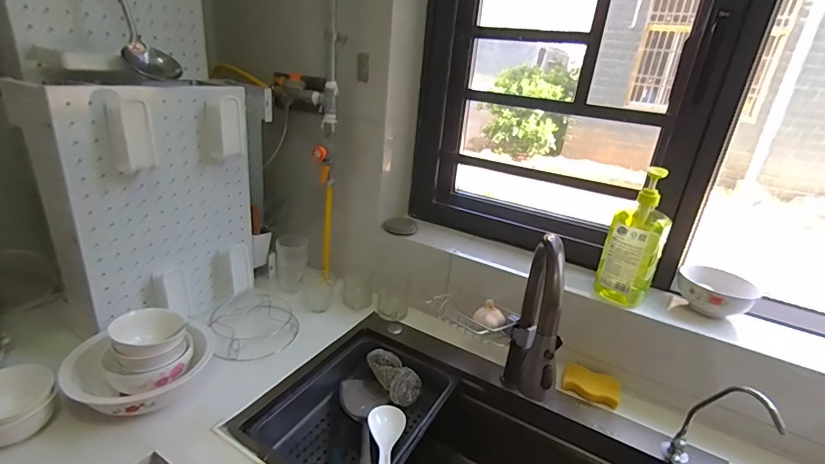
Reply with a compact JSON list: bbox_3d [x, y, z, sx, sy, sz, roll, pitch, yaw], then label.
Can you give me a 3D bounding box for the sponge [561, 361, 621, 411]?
[{"bbox_3d":[0.366,0.312,0.856,0.108,0.017,0.082,16,25,24],"label":"sponge"}]

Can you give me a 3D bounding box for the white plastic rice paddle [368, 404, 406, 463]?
[{"bbox_3d":[-0.049,0.375,0.736,0.068,0.027,0.237,5,3,-1],"label":"white plastic rice paddle"}]

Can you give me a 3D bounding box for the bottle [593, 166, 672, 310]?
[{"bbox_3d":[0.438,0.015,0.817,0.058,0.266,0.094,-17,31,-42],"label":"bottle"}]

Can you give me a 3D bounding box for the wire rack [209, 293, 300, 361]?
[{"bbox_3d":[-0.351,0.206,0.934,0.173,0.043,0.198,-8,26,-29],"label":"wire rack"}]

